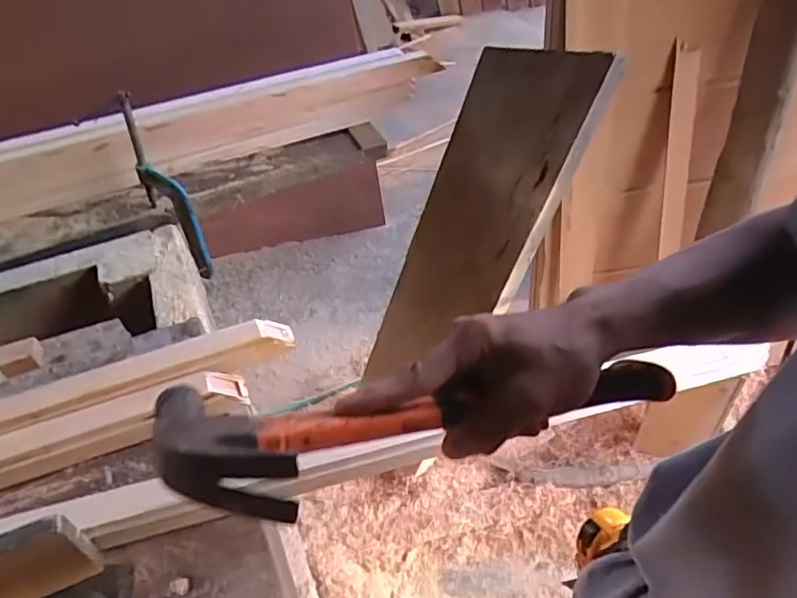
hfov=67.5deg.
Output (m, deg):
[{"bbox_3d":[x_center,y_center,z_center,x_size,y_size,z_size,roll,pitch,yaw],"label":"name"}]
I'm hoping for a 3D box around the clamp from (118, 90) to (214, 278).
[{"bbox_3d":[-0.413,-0.191,1.058,0.112,0.333,0.042,4,35,47],"label":"clamp"}]

